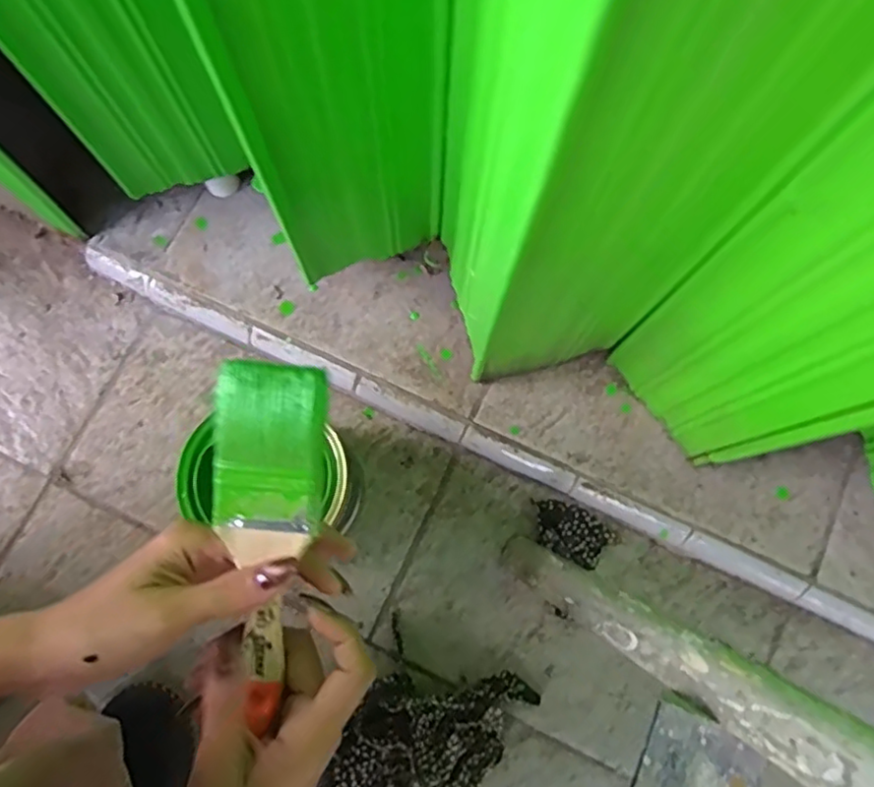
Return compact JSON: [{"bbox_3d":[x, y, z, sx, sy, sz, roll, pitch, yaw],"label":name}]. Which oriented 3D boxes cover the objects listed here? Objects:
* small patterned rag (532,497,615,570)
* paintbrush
[{"bbox_3d":[0.111,0.115,0.542,0.068,0.012,0.043,27,78,5],"label":"small patterned rag"},{"bbox_3d":[-0.080,0.074,0.302,0.048,0.009,0.174,4,101,0],"label":"paintbrush"}]

